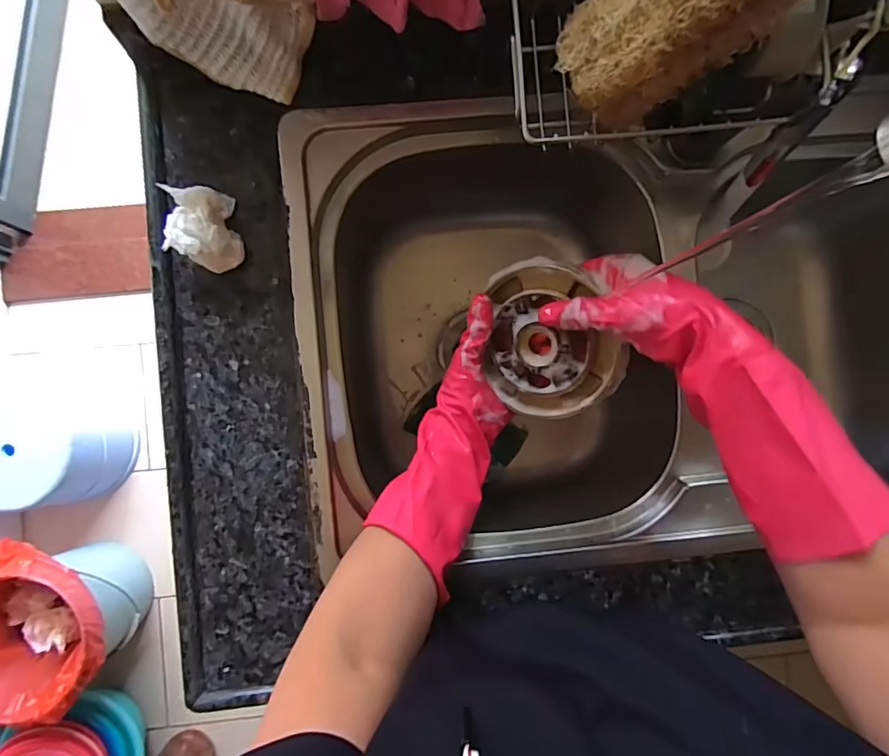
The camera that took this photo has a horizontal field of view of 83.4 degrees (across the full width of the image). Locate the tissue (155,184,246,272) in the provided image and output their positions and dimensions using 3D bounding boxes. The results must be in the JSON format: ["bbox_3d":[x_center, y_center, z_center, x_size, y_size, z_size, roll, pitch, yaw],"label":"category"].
[{"bbox_3d":[-0.197,-0.118,0.402,0.052,0.042,0.065,-13,89,-2],"label":"tissue"}]

